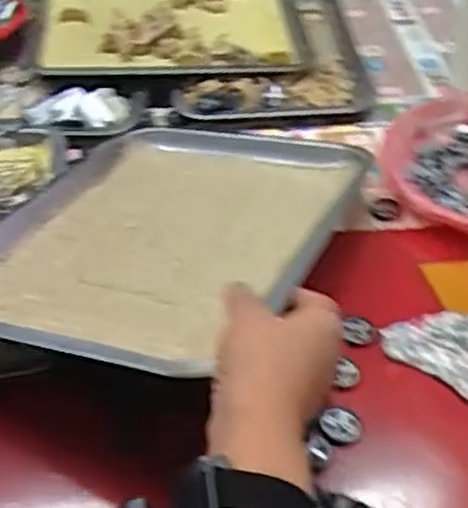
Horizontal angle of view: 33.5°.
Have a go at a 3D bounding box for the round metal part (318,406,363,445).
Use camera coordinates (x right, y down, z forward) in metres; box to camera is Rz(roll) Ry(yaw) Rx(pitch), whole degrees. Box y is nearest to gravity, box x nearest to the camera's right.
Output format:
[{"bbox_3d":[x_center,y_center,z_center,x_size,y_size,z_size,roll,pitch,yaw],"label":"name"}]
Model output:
[{"bbox_3d":[0.074,0.116,0.528,0.028,0.007,0.024,26,48,24],"label":"round metal part"}]

